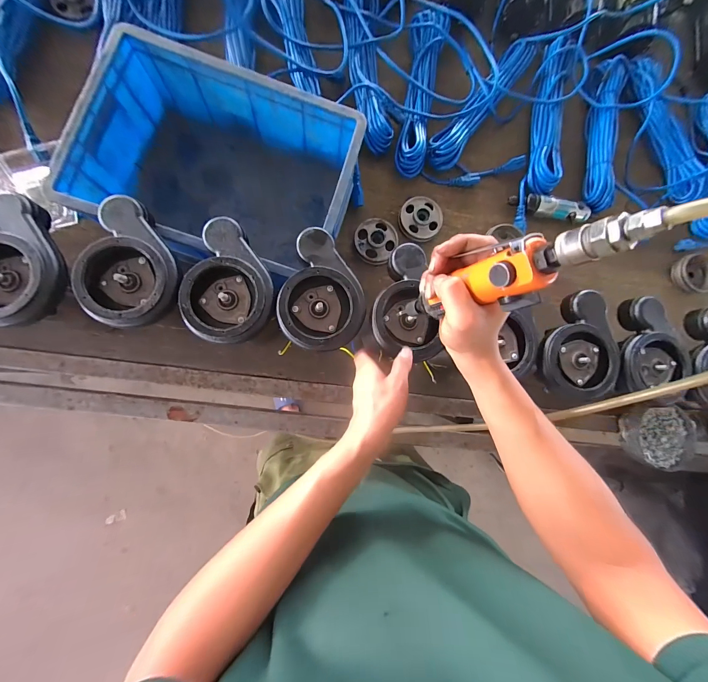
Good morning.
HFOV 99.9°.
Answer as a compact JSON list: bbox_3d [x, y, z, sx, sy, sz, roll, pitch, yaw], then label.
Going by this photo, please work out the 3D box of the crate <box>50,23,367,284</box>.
[{"bbox_3d":[-0.216,-0.276,0.524,0.408,0.163,0.299,21,83,-4],"label":"crate"}]

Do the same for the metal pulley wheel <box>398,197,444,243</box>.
[{"bbox_3d":[0.138,-0.253,0.612,0.088,0.033,0.086,1,85,-6],"label":"metal pulley wheel"}]

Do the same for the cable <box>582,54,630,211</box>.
[{"bbox_3d":[0.551,-0.452,0.658,0.069,0.040,0.344,11,84,-5],"label":"cable"}]

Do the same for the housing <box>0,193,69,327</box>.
[{"bbox_3d":[-0.446,-0.094,0.381,0.124,0.039,0.151,-27,88,-8],"label":"housing"}]

